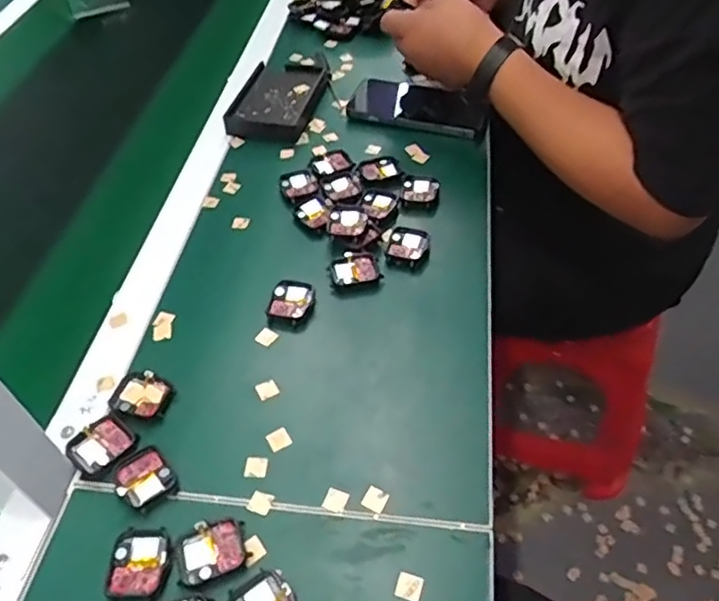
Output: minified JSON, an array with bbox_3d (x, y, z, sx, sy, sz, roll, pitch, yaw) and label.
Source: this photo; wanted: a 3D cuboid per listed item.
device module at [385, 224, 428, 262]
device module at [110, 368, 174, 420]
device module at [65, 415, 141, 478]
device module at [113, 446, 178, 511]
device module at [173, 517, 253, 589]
[{"bbox_3d":[0.046,-0.054,0.605,0.036,0.015,0.041,13,51,16],"label":"device module"},{"bbox_3d":[-0.174,0.075,0.498,0.044,0.008,0.038,8,49,11],"label":"device module"},{"bbox_3d":[-0.193,0.107,0.467,0.041,0.006,0.044,27,56,26],"label":"device module"},{"bbox_3d":[-0.156,0.128,0.452,0.037,0.005,0.043,-35,55,-24],"label":"device module"},{"bbox_3d":[-0.098,0.164,0.413,0.046,0.007,0.036,-24,51,-16],"label":"device module"}]

